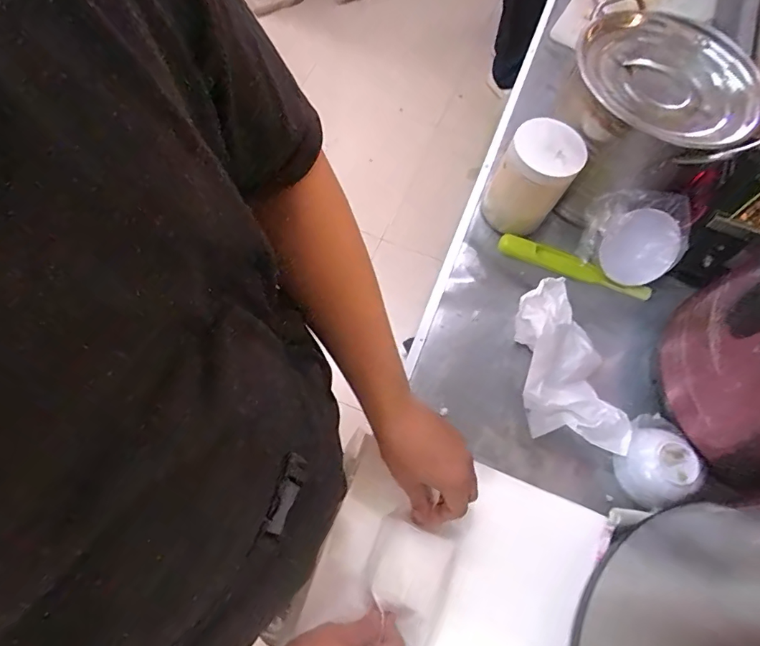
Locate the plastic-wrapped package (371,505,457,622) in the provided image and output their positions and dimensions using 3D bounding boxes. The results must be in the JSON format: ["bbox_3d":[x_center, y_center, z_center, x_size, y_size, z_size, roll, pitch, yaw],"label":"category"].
[{"bbox_3d":[0.027,0.240,0.468,0.074,0.026,0.084,23,67,8],"label":"plastic-wrapped package"}]

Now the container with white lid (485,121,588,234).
[{"bbox_3d":[0.203,-0.187,0.623,0.095,0.125,0.093,36,69,14],"label":"container with white lid"}]

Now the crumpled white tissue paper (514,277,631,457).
[{"bbox_3d":[0.224,0.045,0.538,0.129,0.072,0.184,3,66,-1],"label":"crumpled white tissue paper"}]

